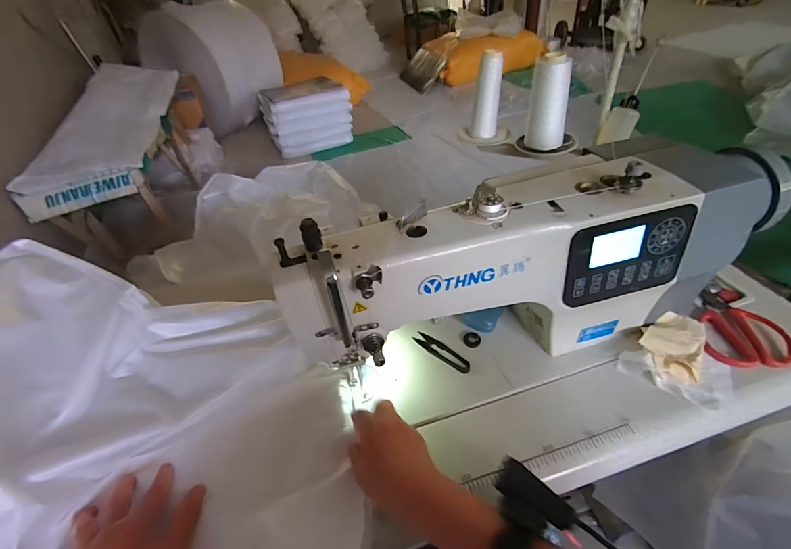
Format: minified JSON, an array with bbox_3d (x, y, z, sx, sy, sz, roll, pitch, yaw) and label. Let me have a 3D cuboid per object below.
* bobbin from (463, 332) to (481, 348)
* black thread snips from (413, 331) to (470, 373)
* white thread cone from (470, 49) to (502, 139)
[{"bbox_3d":[0.113,0.095,0.564,0.025,0.004,0.025,8,44,16],"label":"bobbin"},{"bbox_3d":[0.067,0.110,0.551,0.093,0.007,0.024,28,53,32],"label":"black thread snips"},{"bbox_3d":[0.195,-0.382,0.822,0.057,0.160,0.050,7,44,15],"label":"white thread cone"}]

